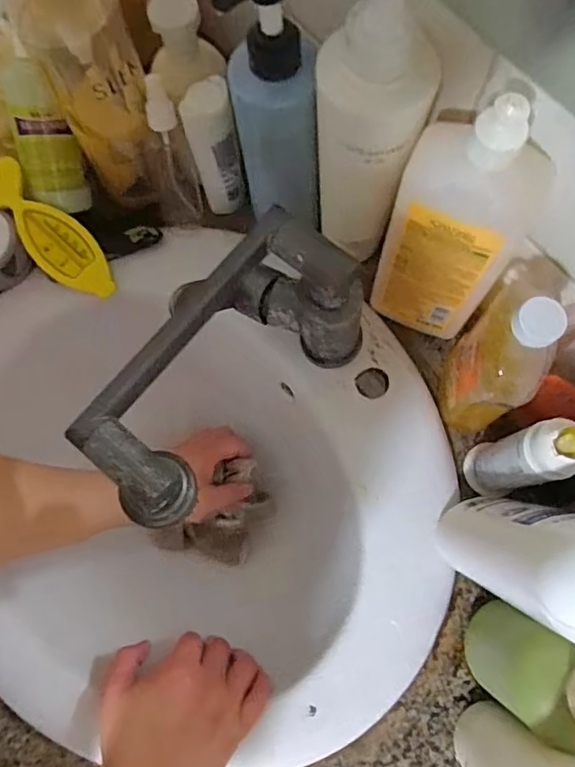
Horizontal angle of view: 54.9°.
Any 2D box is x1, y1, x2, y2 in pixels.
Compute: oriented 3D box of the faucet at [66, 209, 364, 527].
[{"bbox_3d":[-0.040,-0.005,0.404,0.090,0.163,0.201,39,79,11],"label":"faucet"}]

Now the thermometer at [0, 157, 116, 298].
[{"bbox_3d":[-0.217,-0.135,0.505,0.141,0.013,0.052,44,79,-12],"label":"thermometer"}]

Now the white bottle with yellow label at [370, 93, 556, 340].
[{"bbox_3d":[0.113,-0.103,0.392,0.094,0.217,0.053,31,77,9],"label":"white bottle with yellow label"}]

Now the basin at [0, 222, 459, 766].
[{"bbox_3d":[-0.081,0.099,0.528,0.418,0.140,0.441,0,74,1],"label":"basin"}]

